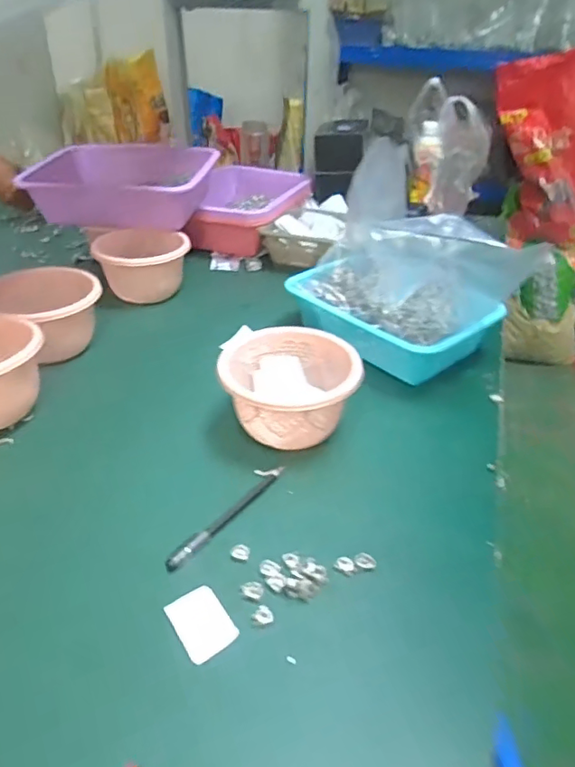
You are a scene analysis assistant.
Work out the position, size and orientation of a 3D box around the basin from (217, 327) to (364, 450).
[{"bbox_3d":[0.001,0.008,0.598,0.140,0.087,0.128,1,36,-1],"label":"basin"}]

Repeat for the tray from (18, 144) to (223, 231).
[{"bbox_3d":[-0.279,-0.340,0.907,0.294,0.093,0.174,6,36,6],"label":"tray"}]

